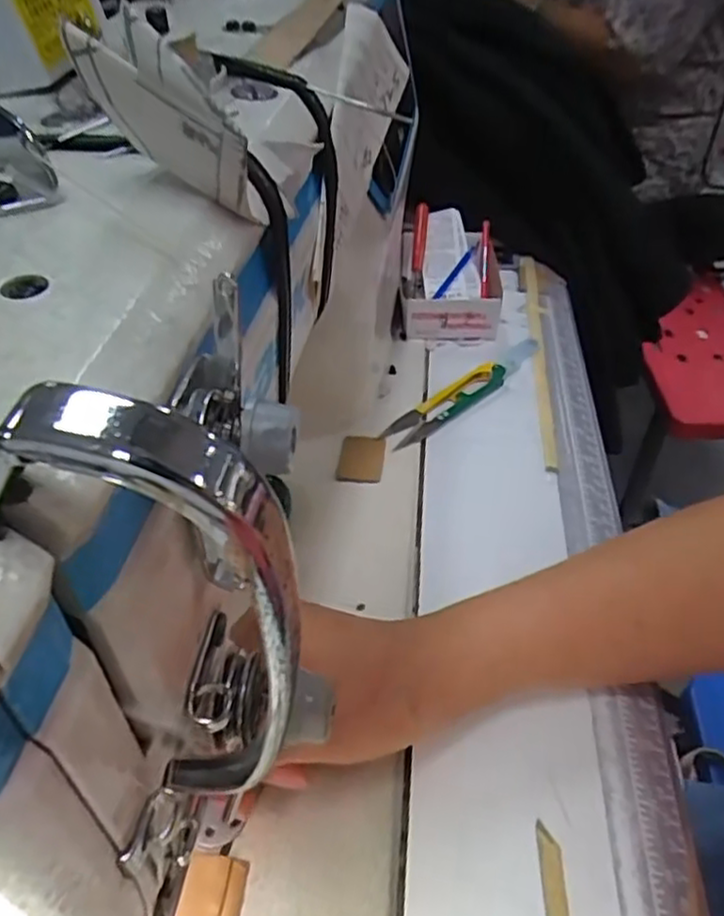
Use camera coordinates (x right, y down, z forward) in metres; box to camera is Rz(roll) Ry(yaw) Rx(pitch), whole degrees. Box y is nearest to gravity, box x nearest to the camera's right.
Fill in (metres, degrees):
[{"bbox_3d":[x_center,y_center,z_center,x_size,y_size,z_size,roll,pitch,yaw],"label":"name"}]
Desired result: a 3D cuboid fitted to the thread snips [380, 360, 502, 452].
[{"bbox_3d":[0.055,-0.037,0.458,0.101,0.013,0.024,-33,52,-29],"label":"thread snips"}]

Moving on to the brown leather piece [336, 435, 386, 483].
[{"bbox_3d":[0.000,-0.001,0.422,0.026,0.004,0.039,5,43,6],"label":"brown leather piece"}]

